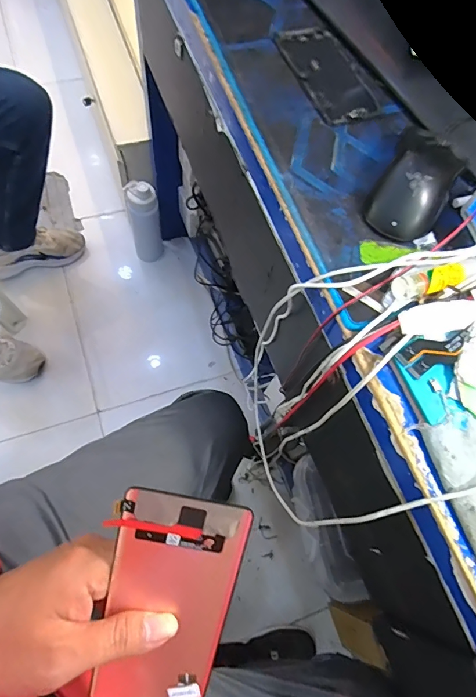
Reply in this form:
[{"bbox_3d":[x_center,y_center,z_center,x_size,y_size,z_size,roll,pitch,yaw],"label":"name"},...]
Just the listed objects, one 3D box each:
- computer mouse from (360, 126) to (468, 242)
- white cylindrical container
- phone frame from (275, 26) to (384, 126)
[{"bbox_3d":[0.164,-0.155,0.384,0.062,0.034,0.112,31,67,6],"label":"computer mouse"},{"bbox_3d":[-0.254,-0.345,1.148,0.092,0.275,0.072,-14,70,-12],"label":"white cylindrical container"},{"bbox_3d":[0.095,-0.295,0.442,0.067,0.010,0.142,-17,71,-13],"label":"phone frame"}]

